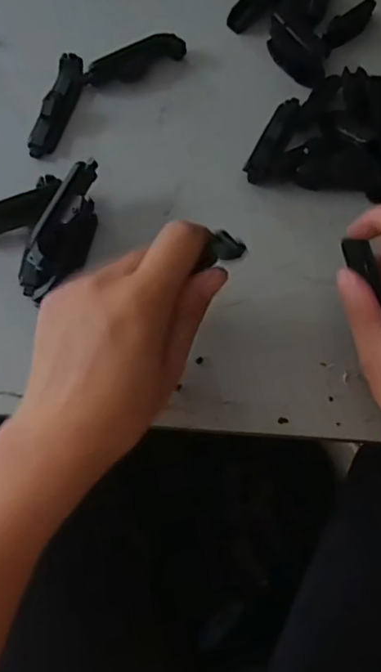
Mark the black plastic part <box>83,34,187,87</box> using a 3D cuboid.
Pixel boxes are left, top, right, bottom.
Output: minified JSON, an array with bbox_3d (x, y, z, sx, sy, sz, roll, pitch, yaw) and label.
[{"bbox_3d":[-0.037,-0.189,0.354,0.073,0.021,0.013,-27,76,-10],"label":"black plastic part"}]

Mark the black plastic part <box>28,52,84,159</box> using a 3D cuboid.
[{"bbox_3d":[-0.089,-0.153,0.347,0.016,0.015,0.074,16,73,3],"label":"black plastic part"}]

